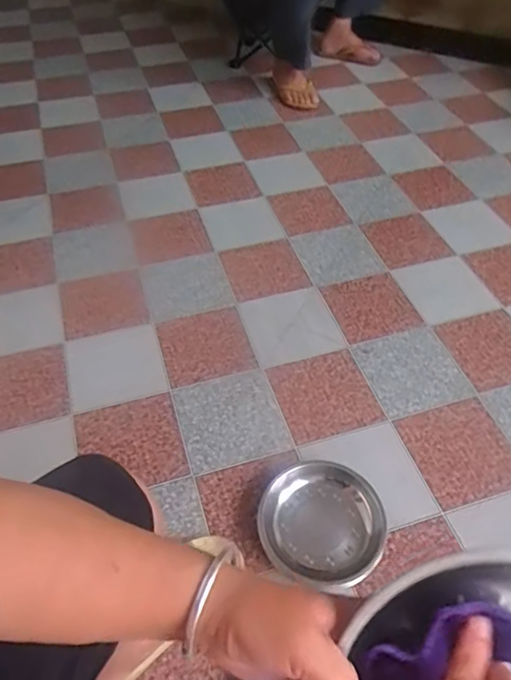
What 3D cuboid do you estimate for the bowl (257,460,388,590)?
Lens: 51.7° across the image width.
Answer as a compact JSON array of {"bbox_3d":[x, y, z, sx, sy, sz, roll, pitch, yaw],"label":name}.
[{"bbox_3d":[0.104,0.283,0.829,0.190,0.073,0.181,-1,50,1],"label":"bowl"}]

